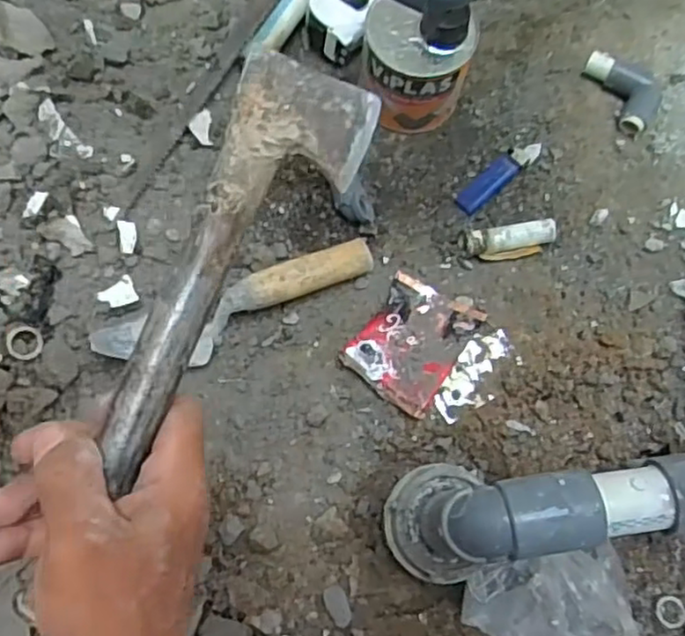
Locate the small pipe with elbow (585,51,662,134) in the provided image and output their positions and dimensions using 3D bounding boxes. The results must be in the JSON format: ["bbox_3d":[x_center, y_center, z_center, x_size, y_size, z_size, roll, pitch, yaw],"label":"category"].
[{"bbox_3d":[0.294,-0.235,0.689,0.061,0.025,0.094,-23,74,-9],"label":"small pipe with elbow"}]

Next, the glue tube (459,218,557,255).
[{"bbox_3d":[0.154,-0.074,0.631,0.087,0.026,0.024,-8,72,-5],"label":"glue tube"}]

